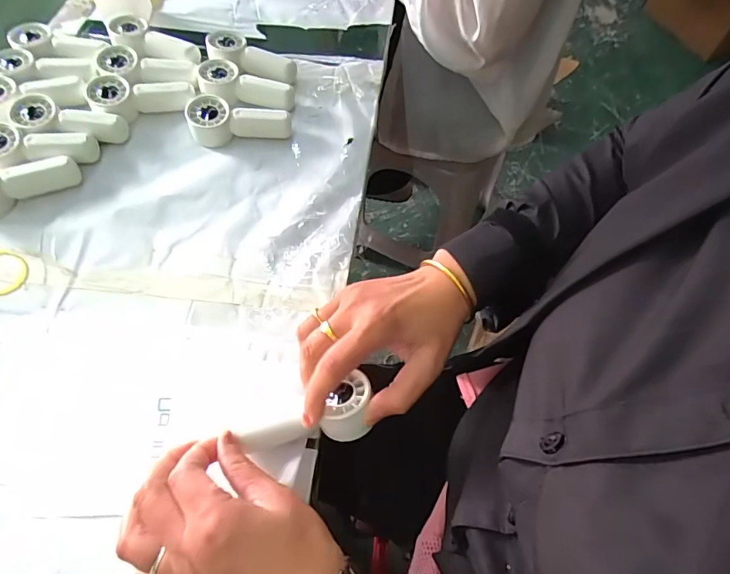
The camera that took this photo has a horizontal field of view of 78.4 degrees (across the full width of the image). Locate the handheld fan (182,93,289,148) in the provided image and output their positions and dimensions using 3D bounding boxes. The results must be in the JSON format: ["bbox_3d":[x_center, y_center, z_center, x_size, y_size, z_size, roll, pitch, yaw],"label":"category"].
[{"bbox_3d":[-0.140,-0.188,0.502,0.110,0.033,0.043,-7,63,-7],"label":"handheld fan"}]

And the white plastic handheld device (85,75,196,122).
[{"bbox_3d":[-0.250,-0.209,0.509,0.111,0.034,0.047,-3,63,-5],"label":"white plastic handheld device"}]

